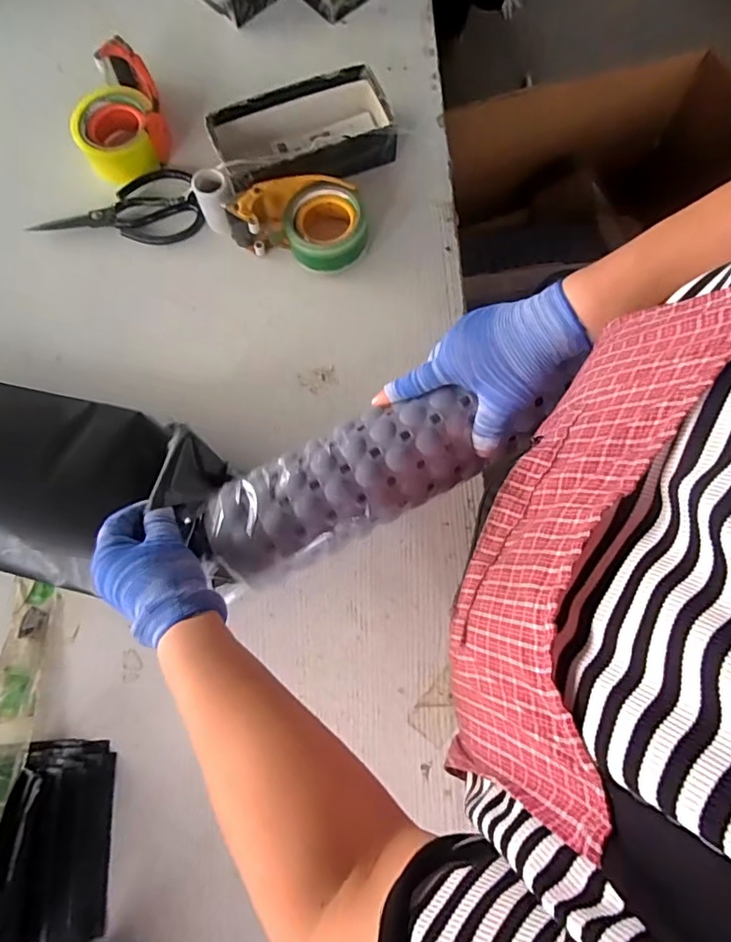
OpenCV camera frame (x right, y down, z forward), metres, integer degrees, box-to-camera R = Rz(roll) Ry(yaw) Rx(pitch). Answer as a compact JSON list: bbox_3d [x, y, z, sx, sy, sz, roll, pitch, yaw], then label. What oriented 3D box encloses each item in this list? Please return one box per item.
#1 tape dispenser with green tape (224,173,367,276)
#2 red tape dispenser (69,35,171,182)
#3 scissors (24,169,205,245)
[{"bbox_3d":[-0.077,-0.296,0.622,0.161,0.054,0.100,12,74,3],"label":"tape dispenser with green tape"},{"bbox_3d":[-0.311,-0.449,0.660,0.106,0.053,0.157,-19,75,-6],"label":"red tape dispenser"},{"bbox_3d":[-0.303,-0.312,0.645,0.196,0.017,0.101,-18,75,-6],"label":"scissors"}]

